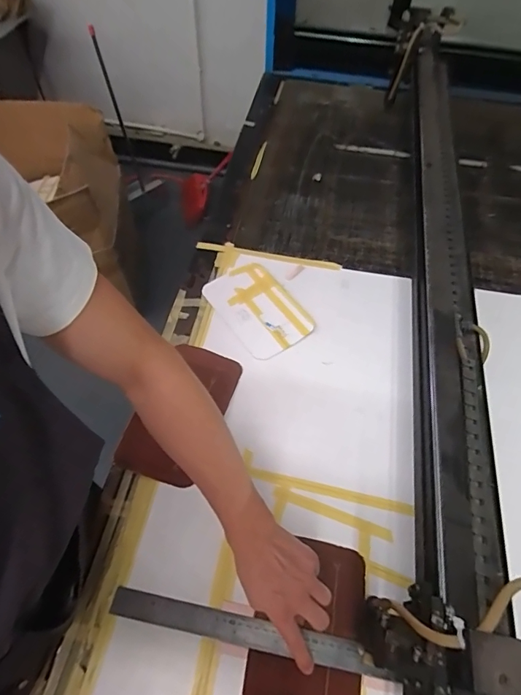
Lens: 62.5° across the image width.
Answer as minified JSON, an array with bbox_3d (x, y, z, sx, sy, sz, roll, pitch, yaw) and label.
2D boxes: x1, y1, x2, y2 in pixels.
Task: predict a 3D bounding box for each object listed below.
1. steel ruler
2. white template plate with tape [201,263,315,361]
[{"bbox_3d":[-0.013,0.334,0.503,0.329,0.008,0.031,11,57,6],"label":"steel ruler"},{"bbox_3d":[-0.005,-0.075,0.792,0.129,0.008,0.201,-31,63,-19],"label":"white template plate with tape"}]

